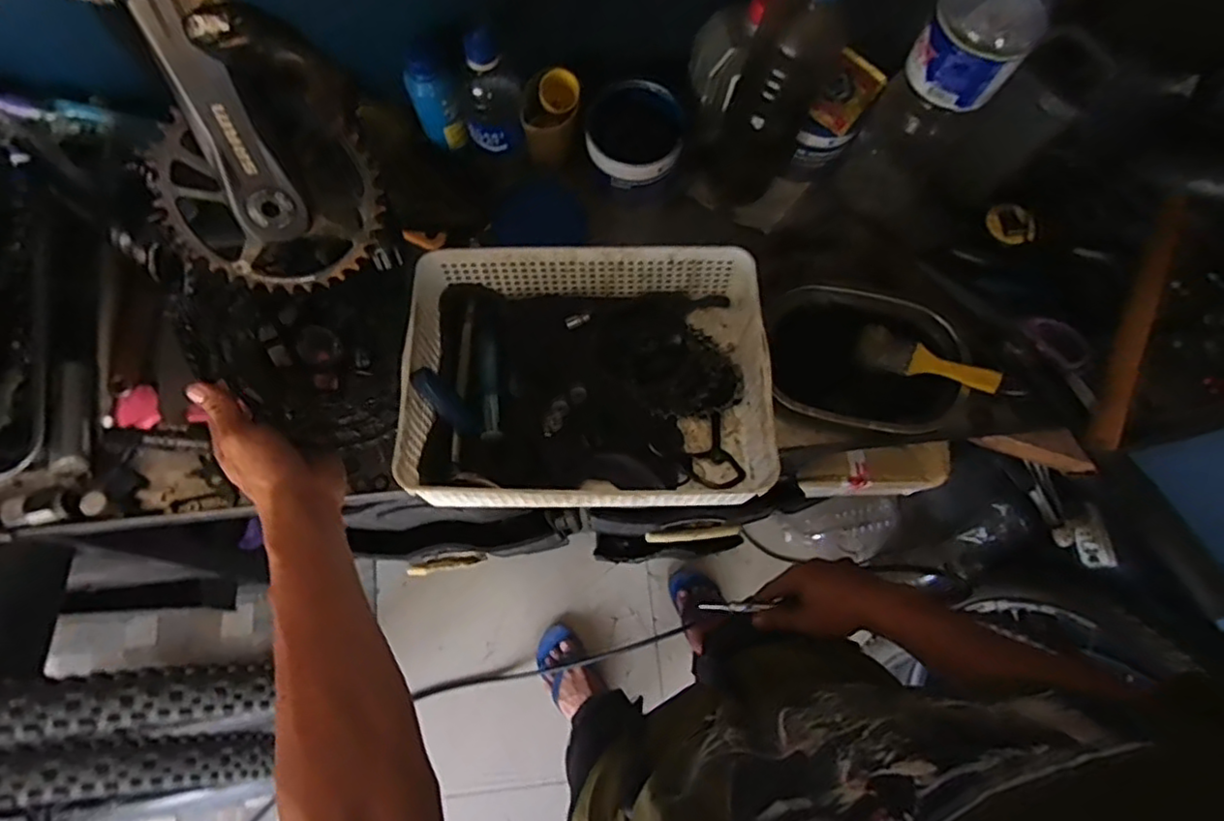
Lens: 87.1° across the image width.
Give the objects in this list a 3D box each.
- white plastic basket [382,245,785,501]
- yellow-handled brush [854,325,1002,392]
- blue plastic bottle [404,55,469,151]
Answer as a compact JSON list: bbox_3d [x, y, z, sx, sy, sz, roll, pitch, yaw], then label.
[{"bbox_3d":[-0.024,-0.034,0.619,0.330,0.088,0.247,1,73,-1],"label":"white plastic basket"},{"bbox_3d":[0.327,-0.050,0.668,0.137,0.022,0.036,23,73,22],"label":"yellow-handled brush"},{"bbox_3d":[-0.184,-0.322,0.663,0.043,0.104,0.049,-19,75,-7],"label":"blue plastic bottle"}]

